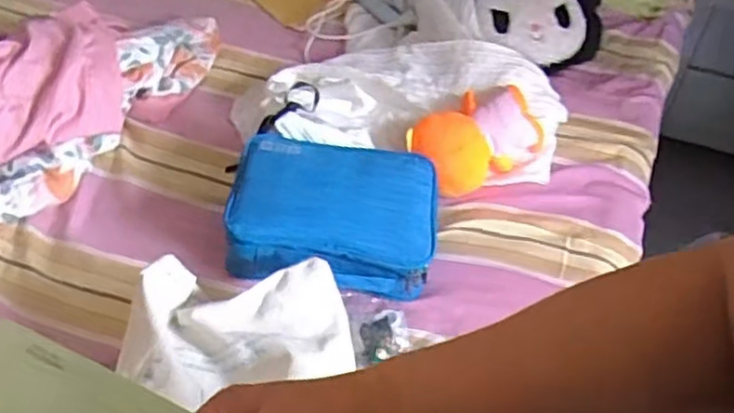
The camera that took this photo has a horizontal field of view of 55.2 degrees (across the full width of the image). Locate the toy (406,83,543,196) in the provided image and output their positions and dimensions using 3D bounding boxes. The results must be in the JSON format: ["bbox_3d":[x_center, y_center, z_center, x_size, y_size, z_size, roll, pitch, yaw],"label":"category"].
[{"bbox_3d":[0.162,-0.098,1.044,0.188,0.106,0.130,-35,57,-25],"label":"toy"}]

